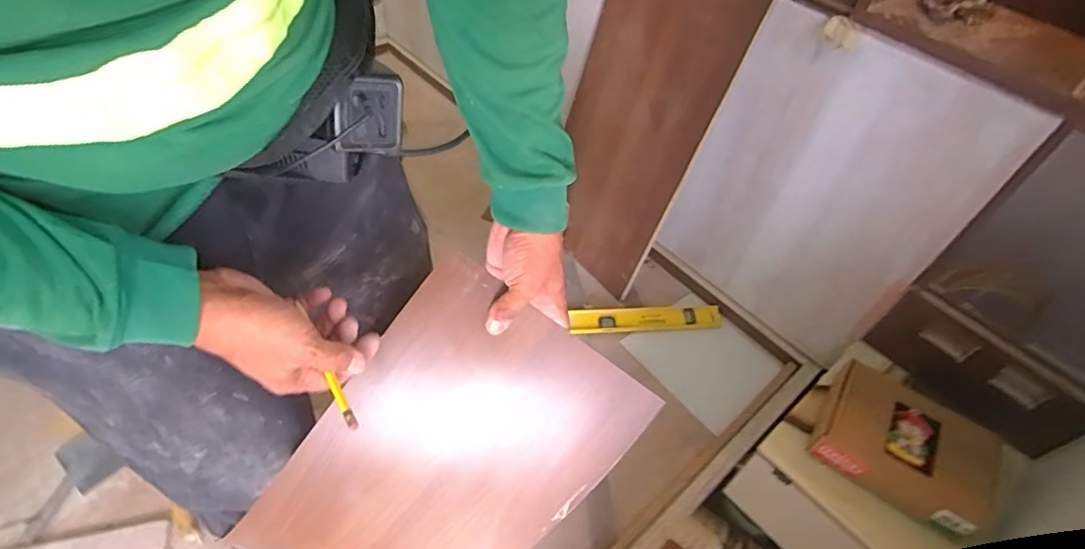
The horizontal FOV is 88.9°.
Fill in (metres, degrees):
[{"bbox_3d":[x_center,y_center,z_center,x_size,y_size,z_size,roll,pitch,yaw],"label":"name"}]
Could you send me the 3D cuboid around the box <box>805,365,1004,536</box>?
[{"bbox_3d":[0.612,0.288,0.940,0.258,0.079,0.197,33,53,21],"label":"box"}]

